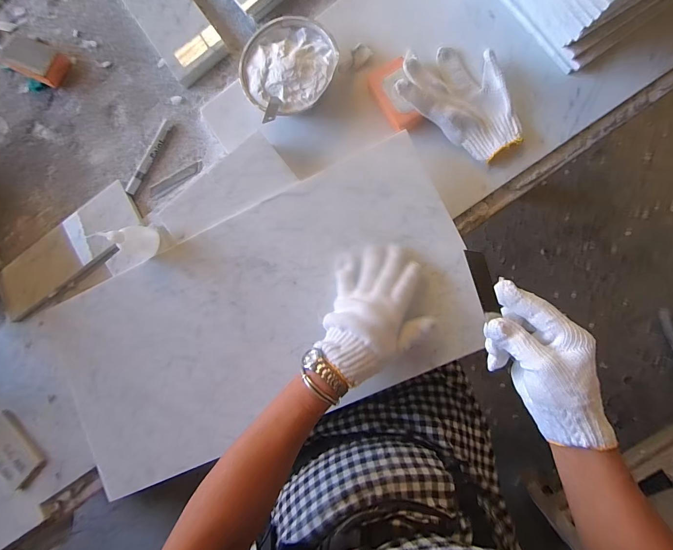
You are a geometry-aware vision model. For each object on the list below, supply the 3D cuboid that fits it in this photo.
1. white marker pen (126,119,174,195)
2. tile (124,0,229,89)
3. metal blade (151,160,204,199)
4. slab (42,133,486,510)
[{"bbox_3d":[-0.322,-0.204,0.554,0.019,0.014,0.139,28,90,8],"label":"white marker pen"},{"bbox_3d":[-0.312,-0.478,0.562,0.100,0.026,0.311,-36,83,3],"label":"tile"},{"bbox_3d":[-0.276,-0.166,0.554,0.105,0.004,0.022,-27,83,4],"label":"metal blade"},{"bbox_3d":[-0.117,0.070,0.448,0.613,0.028,0.310,-28,83,6],"label":"slab"}]

